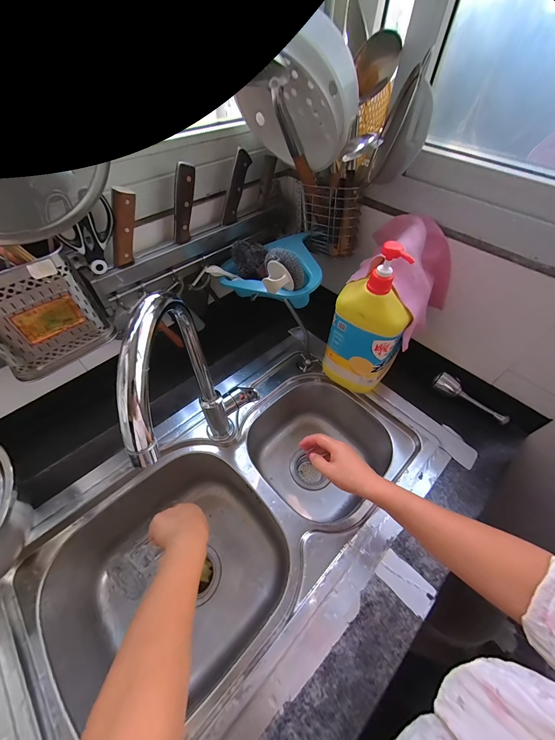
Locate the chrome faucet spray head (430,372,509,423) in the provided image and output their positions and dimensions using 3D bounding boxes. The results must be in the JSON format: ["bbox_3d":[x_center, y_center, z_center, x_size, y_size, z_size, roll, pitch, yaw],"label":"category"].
[{"bbox_3d":[0.419,0.060,0.615,0.159,0.037,0.032,34,58,23],"label":"chrome faucet spray head"}]

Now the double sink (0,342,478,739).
[{"bbox_3d":[-0.052,0.293,0.578,0.790,0.209,0.411,-33,60,-24],"label":"double sink"}]

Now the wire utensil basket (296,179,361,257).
[{"bbox_3d":[0.105,-0.329,0.600,0.141,0.123,0.073,33,58,22],"label":"wire utensil basket"}]

